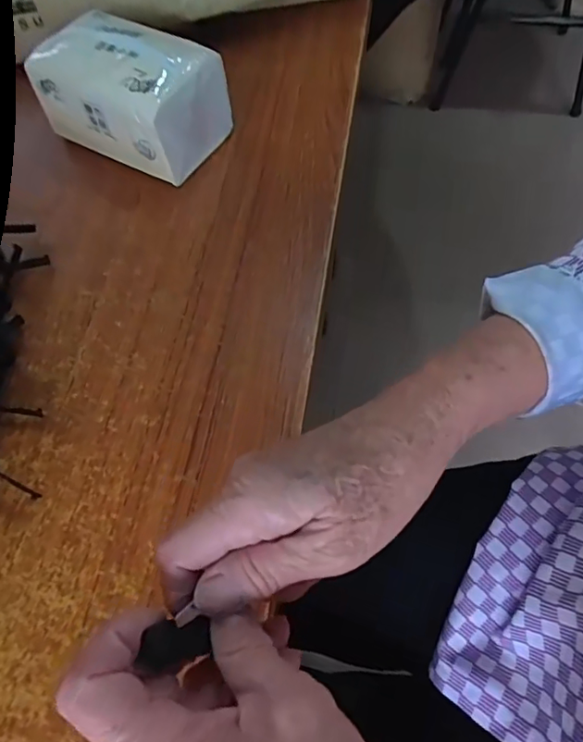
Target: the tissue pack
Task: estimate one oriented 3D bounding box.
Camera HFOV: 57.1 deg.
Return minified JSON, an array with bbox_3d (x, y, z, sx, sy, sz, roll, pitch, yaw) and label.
[{"bbox_3d":[-0.123,-0.220,0.433,0.122,0.084,0.088,24,64,14],"label":"tissue pack"}]

